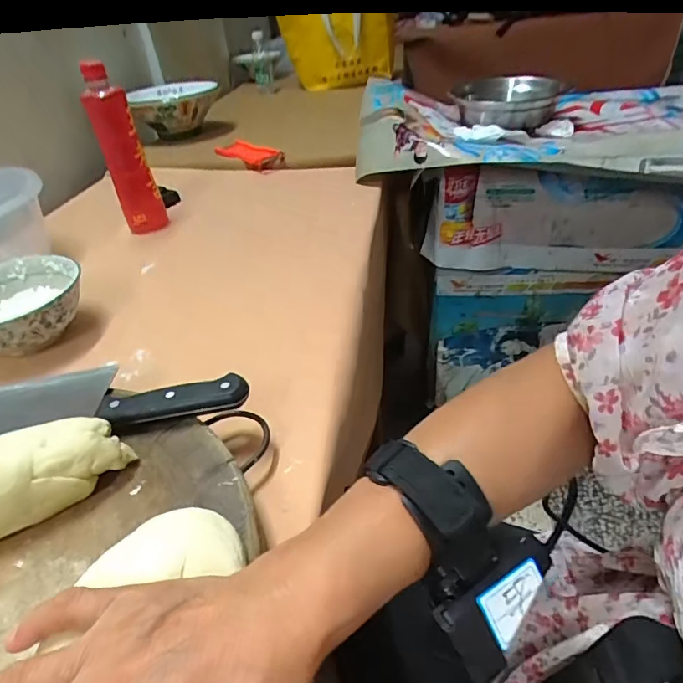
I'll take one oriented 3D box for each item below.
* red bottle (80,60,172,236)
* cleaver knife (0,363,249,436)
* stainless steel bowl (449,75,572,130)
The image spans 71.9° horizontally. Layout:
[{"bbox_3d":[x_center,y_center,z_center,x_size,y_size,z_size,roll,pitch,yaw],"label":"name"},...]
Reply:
[{"bbox_3d":[-0.318,-0.274,0.688,0.052,0.226,0.061,-28,42,-25],"label":"red bottle"},{"bbox_3d":[-0.221,0.047,0.369,0.291,0.019,0.078,-8,38,-2],"label":"cleaver knife"},{"bbox_3d":[0.299,-0.429,0.843,0.196,0.068,0.227,3,39,13],"label":"stainless steel bowl"}]

